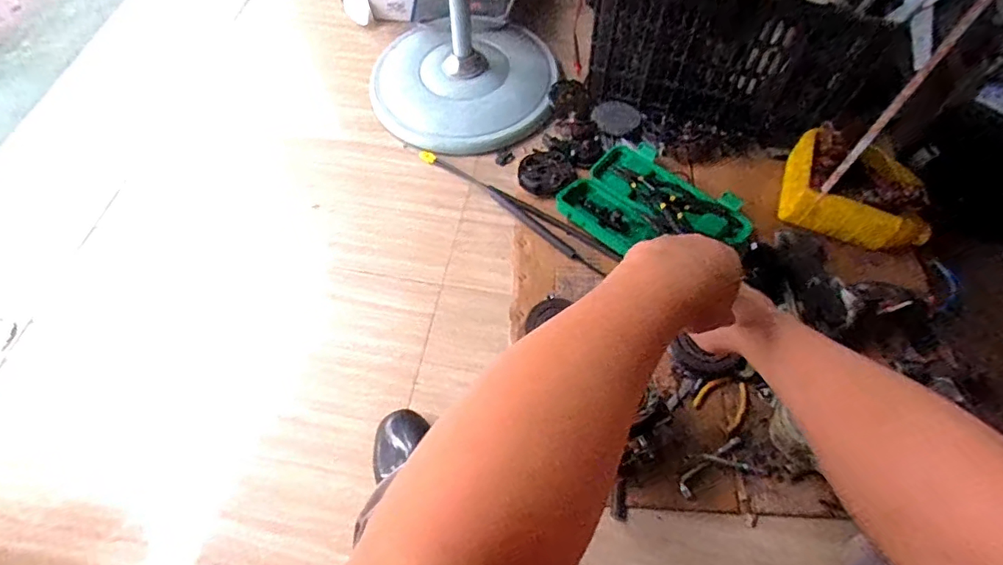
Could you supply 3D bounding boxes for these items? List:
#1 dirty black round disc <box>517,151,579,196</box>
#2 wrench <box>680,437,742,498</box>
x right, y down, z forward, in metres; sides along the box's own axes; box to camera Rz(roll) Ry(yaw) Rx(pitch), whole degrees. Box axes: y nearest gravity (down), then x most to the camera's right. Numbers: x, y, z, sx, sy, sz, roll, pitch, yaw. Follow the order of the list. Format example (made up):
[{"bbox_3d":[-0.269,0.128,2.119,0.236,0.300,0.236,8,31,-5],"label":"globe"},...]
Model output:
[{"bbox_3d":[0.084,-0.208,1.001,0.102,0.014,0.100,-1,62,1],"label":"dirty black round disc"},{"bbox_3d":[0.294,0.257,0.756,0.117,0.010,0.024,-39,68,-15],"label":"wrench"}]

